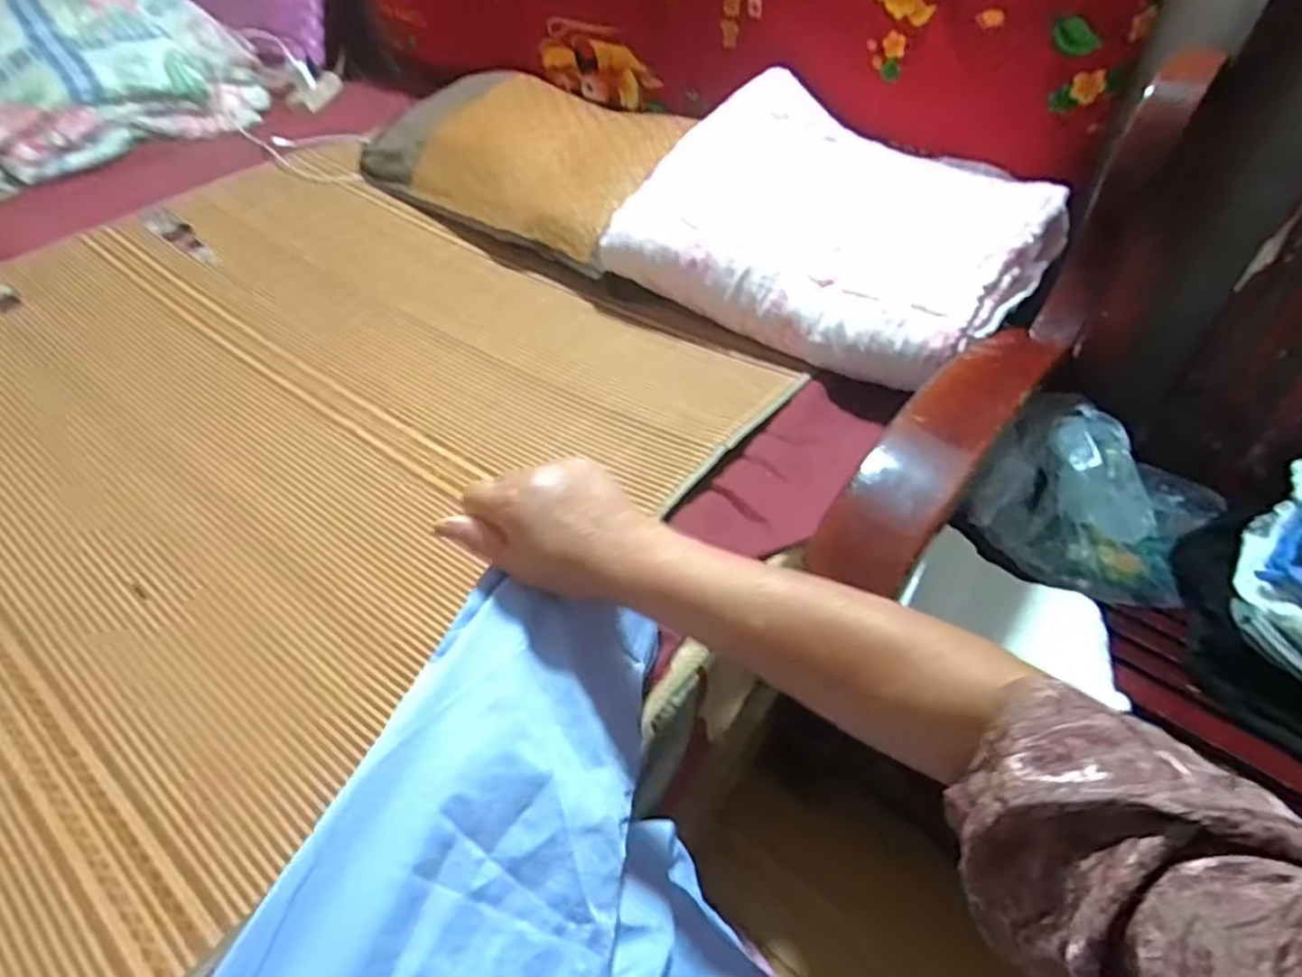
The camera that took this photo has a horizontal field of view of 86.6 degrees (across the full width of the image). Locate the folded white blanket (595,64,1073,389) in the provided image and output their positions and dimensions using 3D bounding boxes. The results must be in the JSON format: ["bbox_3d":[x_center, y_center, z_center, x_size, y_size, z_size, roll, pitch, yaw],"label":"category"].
[{"bbox_3d":[0.225,-0.319,0.809,0.428,0.138,0.350,30,54,27],"label":"folded white blanket"}]

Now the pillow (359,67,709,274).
[{"bbox_3d":[-0.185,-0.514,1.056,0.588,0.130,0.305,29,53,26],"label":"pillow"}]

